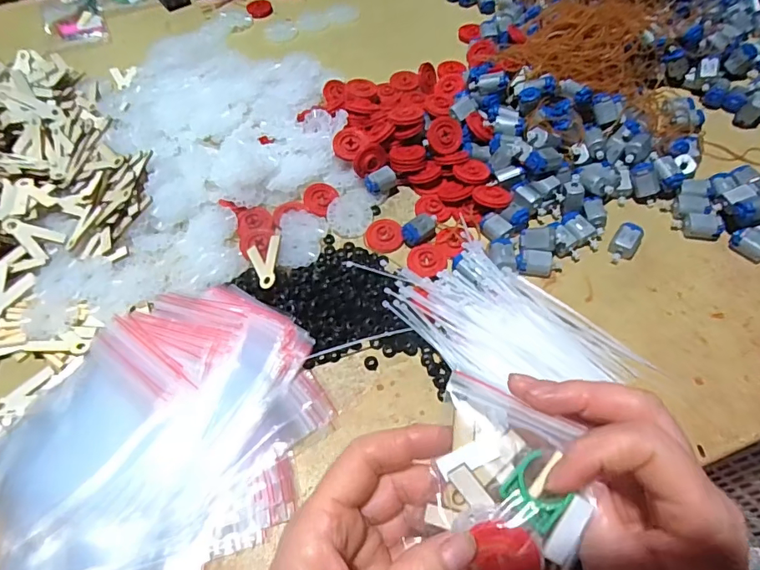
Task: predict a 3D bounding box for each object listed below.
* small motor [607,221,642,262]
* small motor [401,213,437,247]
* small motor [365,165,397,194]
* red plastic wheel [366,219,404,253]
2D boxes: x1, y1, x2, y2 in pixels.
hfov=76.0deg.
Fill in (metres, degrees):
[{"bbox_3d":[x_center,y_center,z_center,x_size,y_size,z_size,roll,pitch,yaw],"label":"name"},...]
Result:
[{"bbox_3d":[0.201,-0.035,0.398,0.020,0.016,0.031,34,67,18],"label":"small motor"},{"bbox_3d":[0.035,-0.047,0.412,0.034,0.015,0.018,-31,64,-15],"label":"small motor"},{"bbox_3d":[0.001,-0.094,0.440,0.028,0.015,0.017,-25,63,-12],"label":"small motor"},{"bbox_3d":[0.003,-0.043,0.418,0.031,0.004,0.032,-1,61,1],"label":"red plastic wheel"}]

